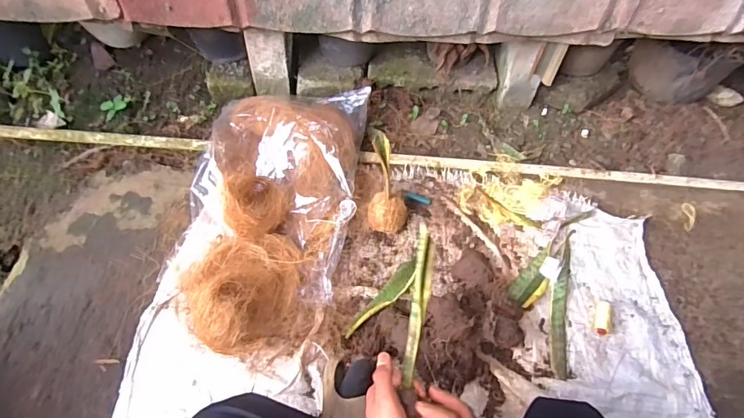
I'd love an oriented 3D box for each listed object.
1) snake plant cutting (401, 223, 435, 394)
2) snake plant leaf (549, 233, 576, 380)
[{"bbox_3d":[0.058,0.115,0.555,0.023,0.032,0.191,10,70,3],"label":"snake plant cutting"},{"bbox_3d":[0.341,0.157,0.819,0.035,0.014,0.284,15,60,6],"label":"snake plant leaf"}]

